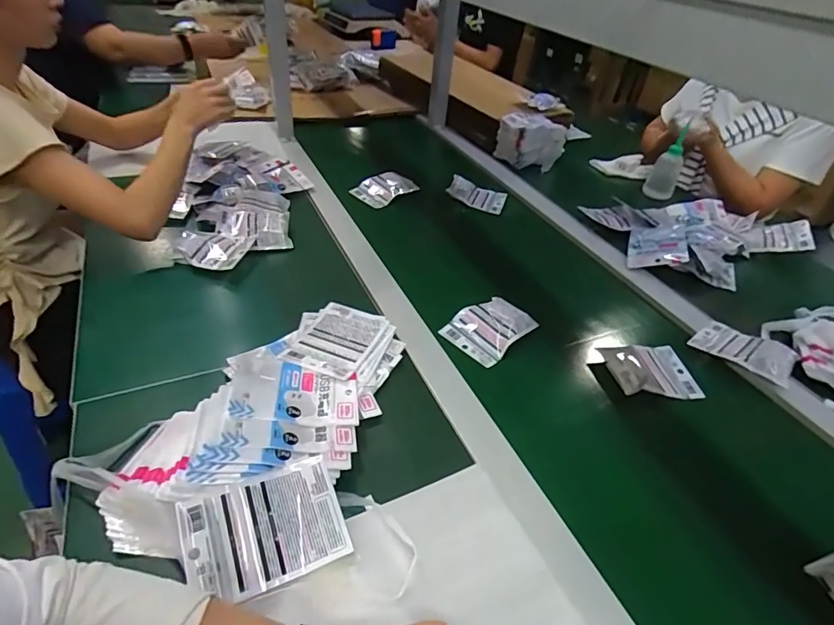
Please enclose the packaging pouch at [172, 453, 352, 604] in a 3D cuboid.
[{"bbox_3d":[-0.140,0.201,0.442,0.137,0.012,0.096,-15,61,-22],"label":"packaging pouch"}]

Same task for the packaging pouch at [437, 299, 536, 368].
[{"bbox_3d":[0.108,0.023,0.729,0.112,0.018,0.095,-42,61,-16],"label":"packaging pouch"}]

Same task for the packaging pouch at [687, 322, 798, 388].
[{"bbox_3d":[0.499,0.051,0.724,0.091,0.020,0.127,-27,47,-36],"label":"packaging pouch"}]

